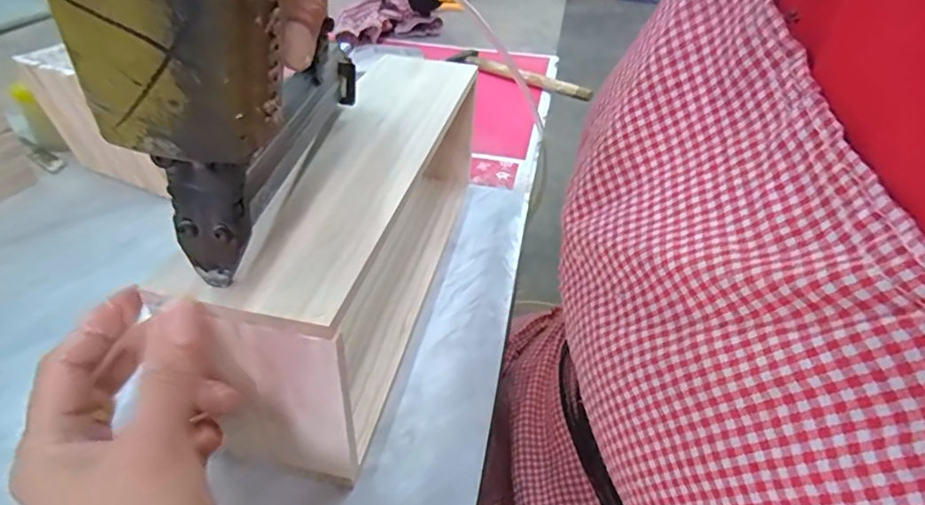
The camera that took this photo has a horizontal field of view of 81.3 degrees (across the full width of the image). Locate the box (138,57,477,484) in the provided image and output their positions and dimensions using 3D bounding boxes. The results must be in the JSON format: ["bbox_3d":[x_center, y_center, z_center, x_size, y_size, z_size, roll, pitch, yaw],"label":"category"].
[{"bbox_3d":[-0.064,-0.019,0.383,0.079,0.128,0.316,9,37,6],"label":"box"}]

